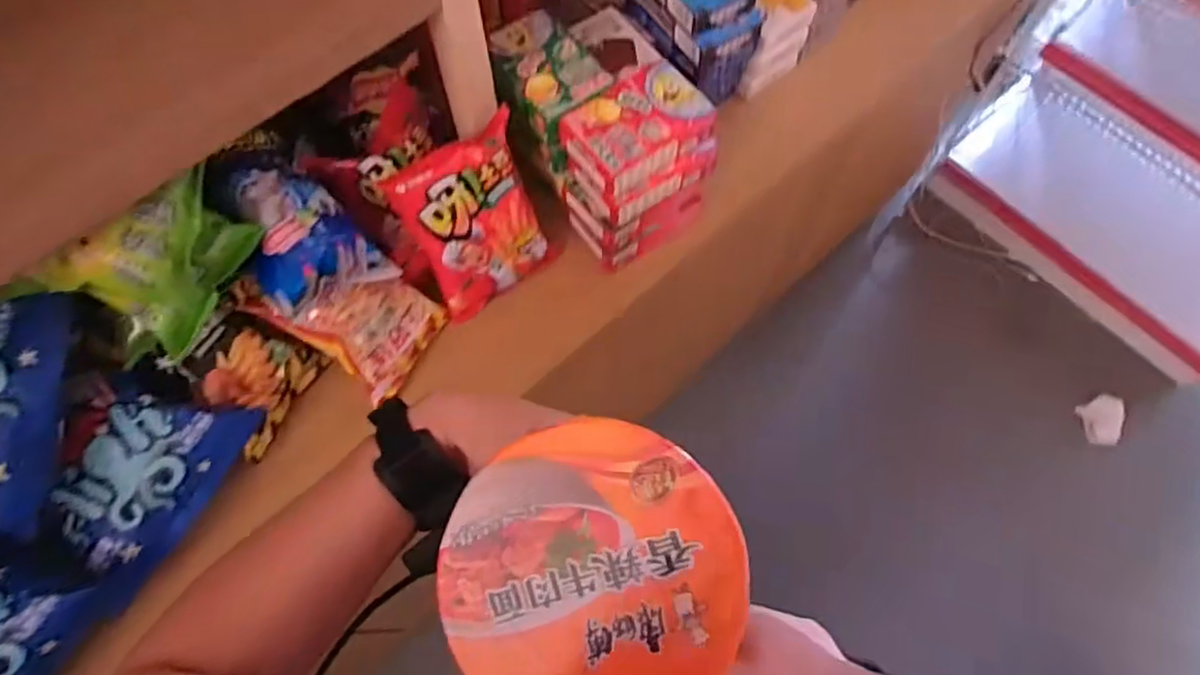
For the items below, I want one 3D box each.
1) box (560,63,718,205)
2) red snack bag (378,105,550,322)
[{"bbox_3d":[0.039,-0.213,0.726,0.135,0.053,0.100,-37,70,-16],"label":"box"},{"bbox_3d":[-0.131,-0.125,0.750,0.147,0.191,0.055,-31,43,-15],"label":"red snack bag"}]

